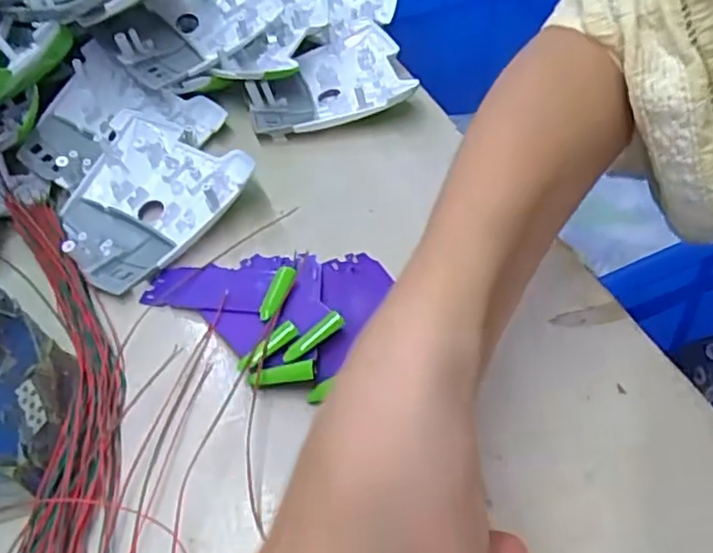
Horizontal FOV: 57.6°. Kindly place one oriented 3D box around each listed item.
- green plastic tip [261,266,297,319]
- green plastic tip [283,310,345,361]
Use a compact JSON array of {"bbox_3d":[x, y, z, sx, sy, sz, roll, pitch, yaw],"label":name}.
[{"bbox_3d":[-0.038,0.008,0.316,0.010,0.009,0.031,13,50,15],"label":"green plastic tip"},{"bbox_3d":[-0.020,0.027,0.295,0.032,0.006,0.009,-37,54,-8],"label":"green plastic tip"}]

